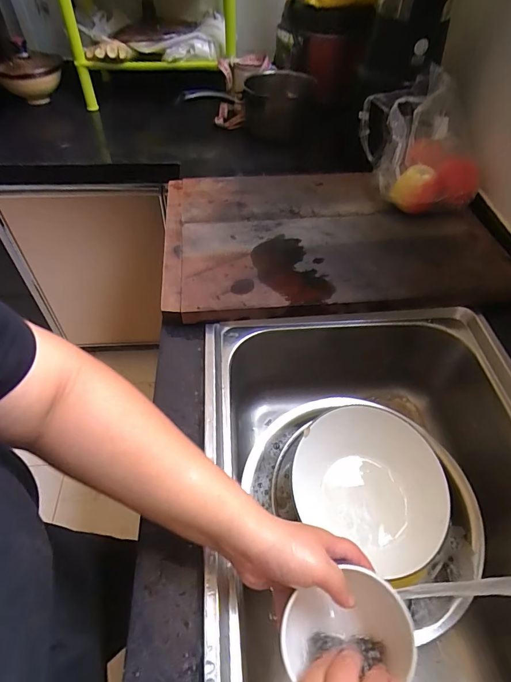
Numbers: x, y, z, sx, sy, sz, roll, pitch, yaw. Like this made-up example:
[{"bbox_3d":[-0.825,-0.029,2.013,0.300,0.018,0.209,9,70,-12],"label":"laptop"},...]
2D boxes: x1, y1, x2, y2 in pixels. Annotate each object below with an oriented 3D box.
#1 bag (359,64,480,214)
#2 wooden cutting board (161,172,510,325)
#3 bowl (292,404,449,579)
[{"bbox_3d":[0.318,-0.375,0.757,0.166,0.168,0.235,-6,51,-7],"label":"bag"},{"bbox_3d":[0.127,-0.203,0.717,0.566,0.029,0.389,-3,50,-5],"label":"wooden cutting board"},{"bbox_3d":[0.148,0.173,0.503,0.178,0.068,0.166,1,50,-1],"label":"bowl"}]

